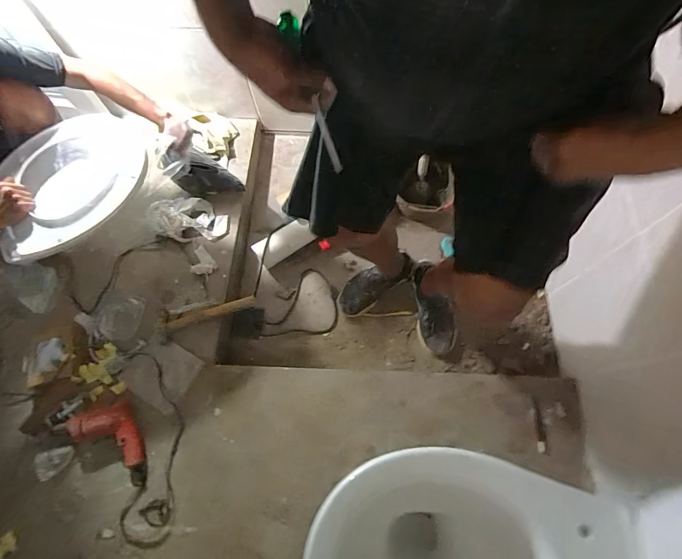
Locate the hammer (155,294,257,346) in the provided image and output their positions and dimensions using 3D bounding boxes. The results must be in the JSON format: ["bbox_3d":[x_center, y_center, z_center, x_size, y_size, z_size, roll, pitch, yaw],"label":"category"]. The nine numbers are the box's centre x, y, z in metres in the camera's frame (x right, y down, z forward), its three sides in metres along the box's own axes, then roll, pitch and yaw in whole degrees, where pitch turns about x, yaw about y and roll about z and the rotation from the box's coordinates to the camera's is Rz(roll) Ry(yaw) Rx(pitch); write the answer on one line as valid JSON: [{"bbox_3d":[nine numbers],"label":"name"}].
[{"bbox_3d":[-0.408,0.101,1.101,0.283,0.029,0.104,-17,71,-21],"label":"hammer"}]

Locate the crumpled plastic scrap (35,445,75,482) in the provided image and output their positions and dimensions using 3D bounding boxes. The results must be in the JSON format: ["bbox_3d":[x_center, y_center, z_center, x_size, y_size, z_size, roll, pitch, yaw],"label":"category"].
[{"bbox_3d":[-0.732,0.467,0.916,0.075,0.032,0.065,-17,66,-4],"label":"crumpled plastic scrap"}]

